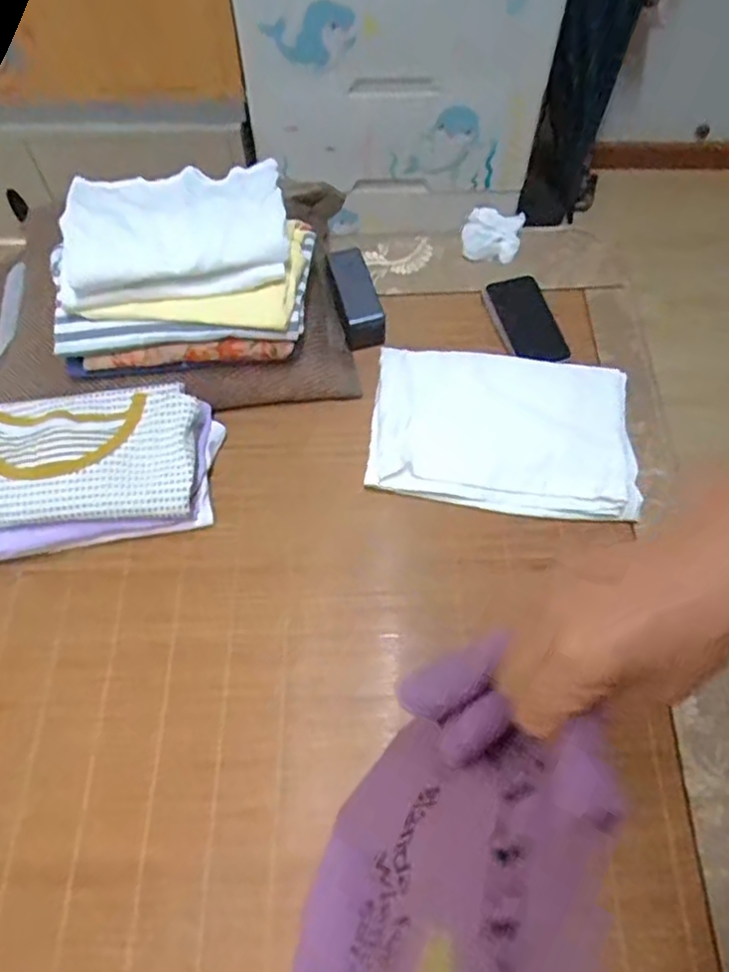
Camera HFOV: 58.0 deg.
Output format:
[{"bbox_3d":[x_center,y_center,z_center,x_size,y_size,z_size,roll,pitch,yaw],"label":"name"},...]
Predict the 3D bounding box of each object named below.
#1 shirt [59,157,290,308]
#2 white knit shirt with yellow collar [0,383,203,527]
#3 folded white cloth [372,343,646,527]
[{"bbox_3d":[-0.208,-0.280,0.716,0.243,0.047,0.160,-6,62,-2],"label":"shirt"},{"bbox_3d":[-0.320,-0.036,0.701,0.275,0.031,0.149,-4,62,-1],"label":"white knit shirt with yellow collar"},{"bbox_3d":[0.154,-0.067,0.755,0.284,0.042,0.191,6,64,4],"label":"folded white cloth"}]

